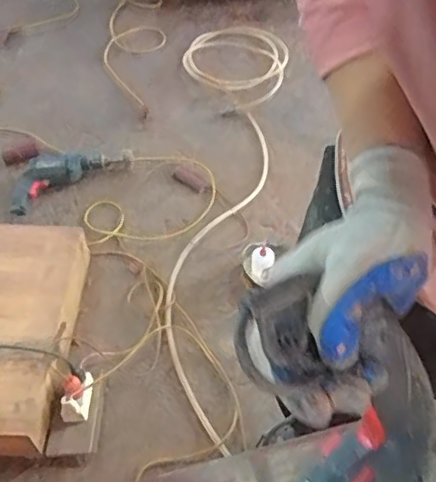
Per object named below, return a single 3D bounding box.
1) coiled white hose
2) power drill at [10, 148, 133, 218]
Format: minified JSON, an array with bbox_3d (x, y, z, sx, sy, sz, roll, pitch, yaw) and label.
[{"bbox_3d":[0.034,-0.211,1.748,0.353,0.037,1.518,2,52,2],"label":"coiled white hose"},{"bbox_3d":[-0.459,-0.218,1.741,0.383,0.060,0.159,-33,58,-23],"label":"power drill"}]

